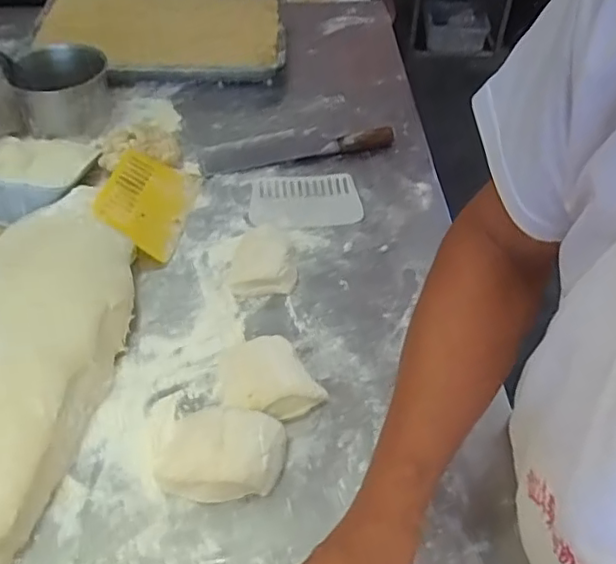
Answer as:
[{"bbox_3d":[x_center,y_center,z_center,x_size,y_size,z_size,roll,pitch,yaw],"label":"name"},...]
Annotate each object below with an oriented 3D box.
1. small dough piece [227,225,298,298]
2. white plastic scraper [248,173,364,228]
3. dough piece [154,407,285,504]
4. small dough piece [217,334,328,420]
[{"bbox_3d":[-0.064,-0.035,0.801,0.087,0.036,0.120,-5,48,-7],"label":"small dough piece"},{"bbox_3d":[-0.006,-0.124,0.910,0.164,0.010,0.117,-6,46,-9],"label":"white plastic scraper"},{"bbox_3d":[-0.091,0.163,0.601,0.132,0.071,0.089,5,48,2],"label":"dough piece"},{"bbox_3d":[-0.047,0.103,0.675,0.101,0.038,0.105,-16,51,-17],"label":"small dough piece"}]

